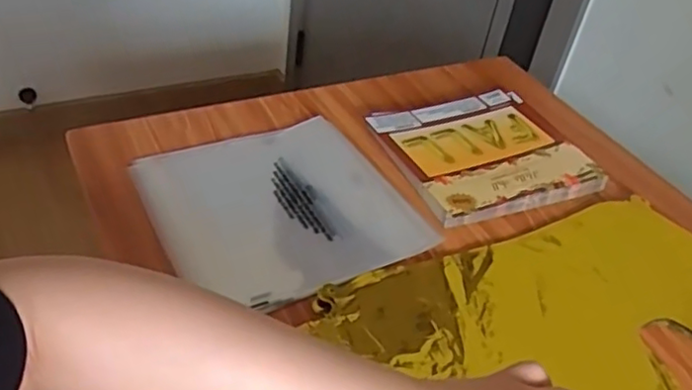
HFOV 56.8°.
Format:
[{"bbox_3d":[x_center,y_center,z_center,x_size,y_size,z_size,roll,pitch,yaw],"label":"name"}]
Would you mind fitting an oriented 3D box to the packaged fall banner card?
[{"bbox_3d":[0.141,-0.045,0.662,0.190,0.020,0.162,-12,44,-22],"label":"packaged fall banner card"}]

